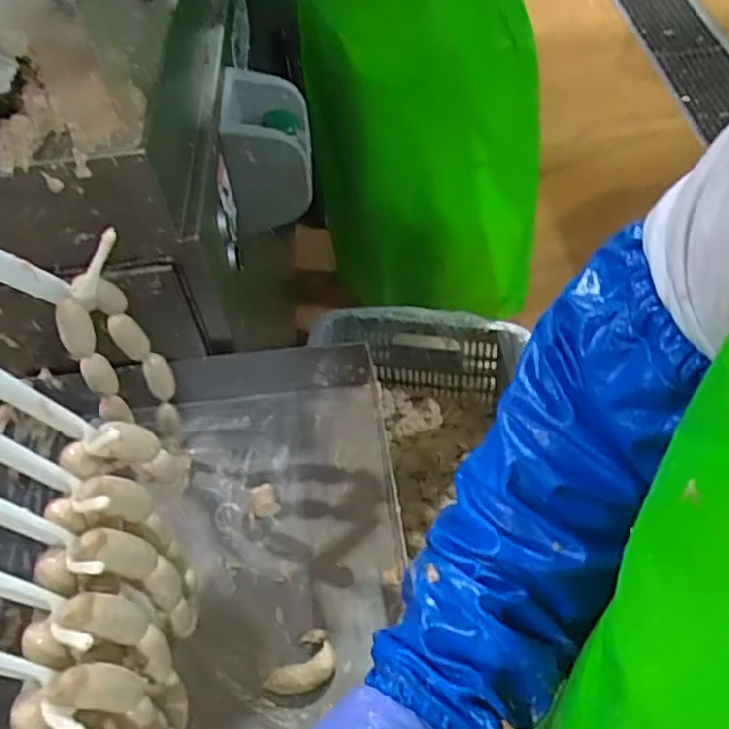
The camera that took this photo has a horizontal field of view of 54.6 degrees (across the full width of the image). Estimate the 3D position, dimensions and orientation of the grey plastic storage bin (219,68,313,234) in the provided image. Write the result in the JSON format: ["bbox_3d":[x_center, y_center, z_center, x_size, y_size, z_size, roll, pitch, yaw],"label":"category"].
[{"bbox_3d":[-0.121,-0.277,0.911,0.098,0.141,0.144,-6,52,-1],"label":"grey plastic storage bin"}]

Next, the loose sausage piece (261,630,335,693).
[{"bbox_3d":[-0.054,0.275,0.641,0.045,0.020,0.068,35,62,27],"label":"loose sausage piece"}]

